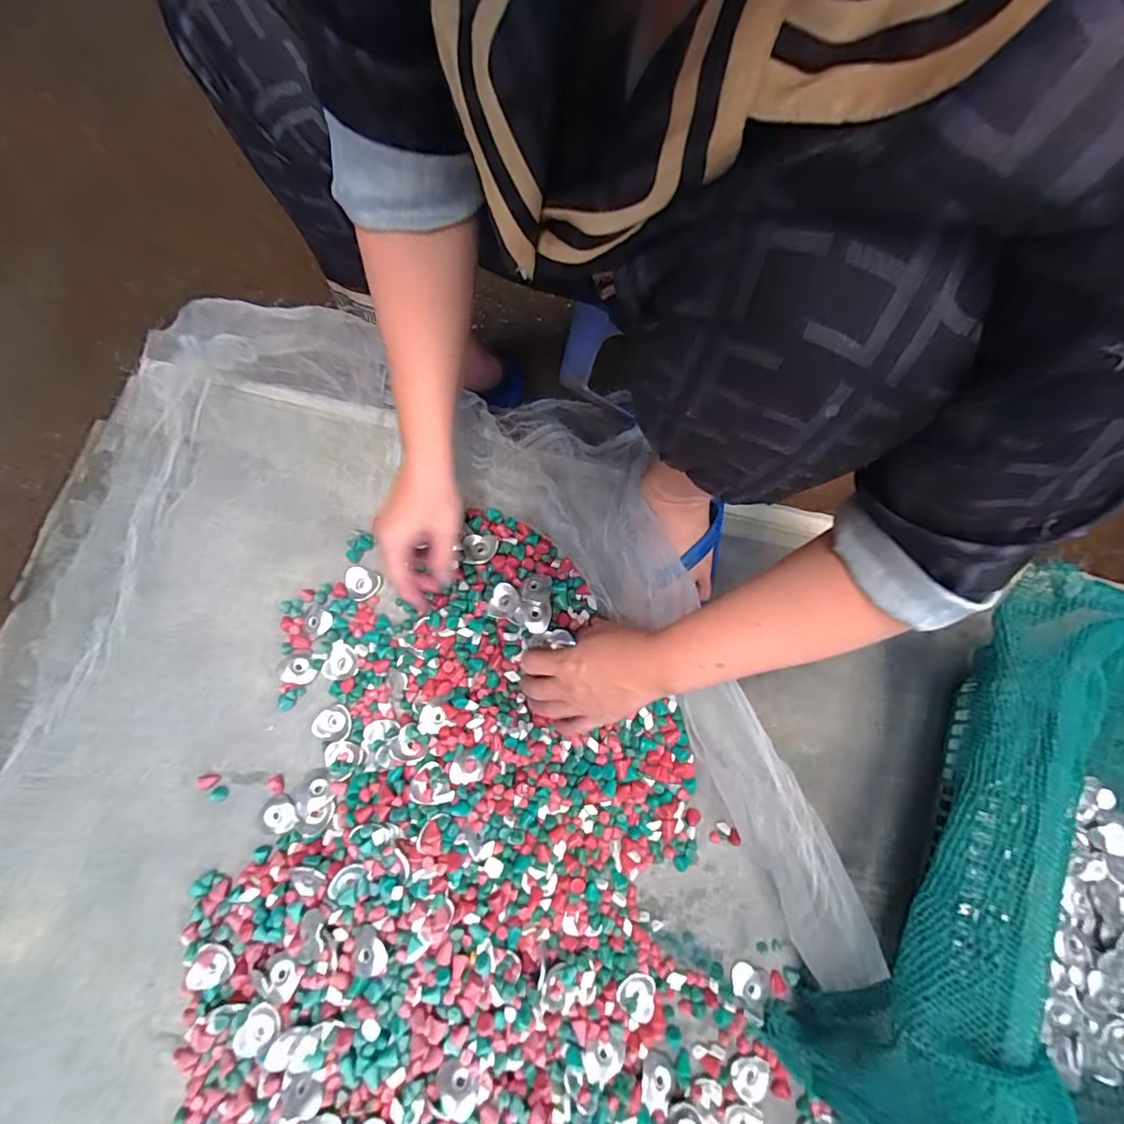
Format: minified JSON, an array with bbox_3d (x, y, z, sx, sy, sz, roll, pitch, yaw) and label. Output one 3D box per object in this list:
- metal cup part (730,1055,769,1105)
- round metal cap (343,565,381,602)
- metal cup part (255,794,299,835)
[{"bbox_3d":[0.167,0.460,0.433,0.033,0.004,0.034,4,78,0],"label":"metal cup part"},{"bbox_3d":[-0.216,0.024,0.523,0.037,0.009,0.034,13,78,2],"label":"round metal cap"},{"bbox_3d":[-0.275,0.245,0.471,0.042,0.013,0.035,-25,80,-6],"label":"metal cup part"}]

